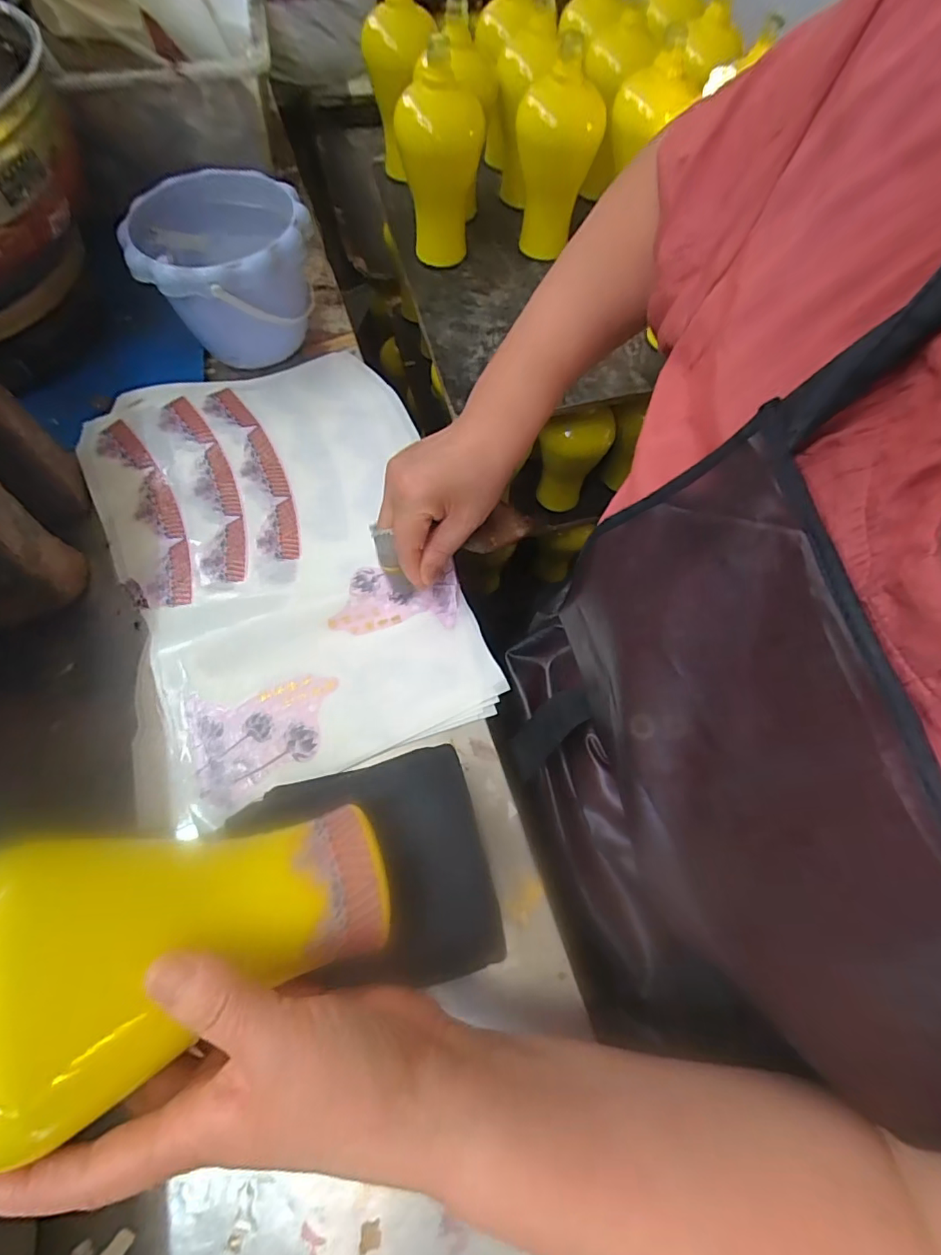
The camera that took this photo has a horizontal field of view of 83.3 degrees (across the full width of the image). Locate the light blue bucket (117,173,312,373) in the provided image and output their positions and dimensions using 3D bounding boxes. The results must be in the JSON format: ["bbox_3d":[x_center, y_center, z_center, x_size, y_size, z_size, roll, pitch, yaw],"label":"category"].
[{"bbox_3d":[-0.225,-0.327,0.508,0.146,0.119,0.150,0,65,0],"label":"light blue bucket"}]

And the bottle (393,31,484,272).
[{"bbox_3d":[-0.039,-0.589,0.680,0.106,0.201,0.102,2,65,1],"label":"bottle"}]

